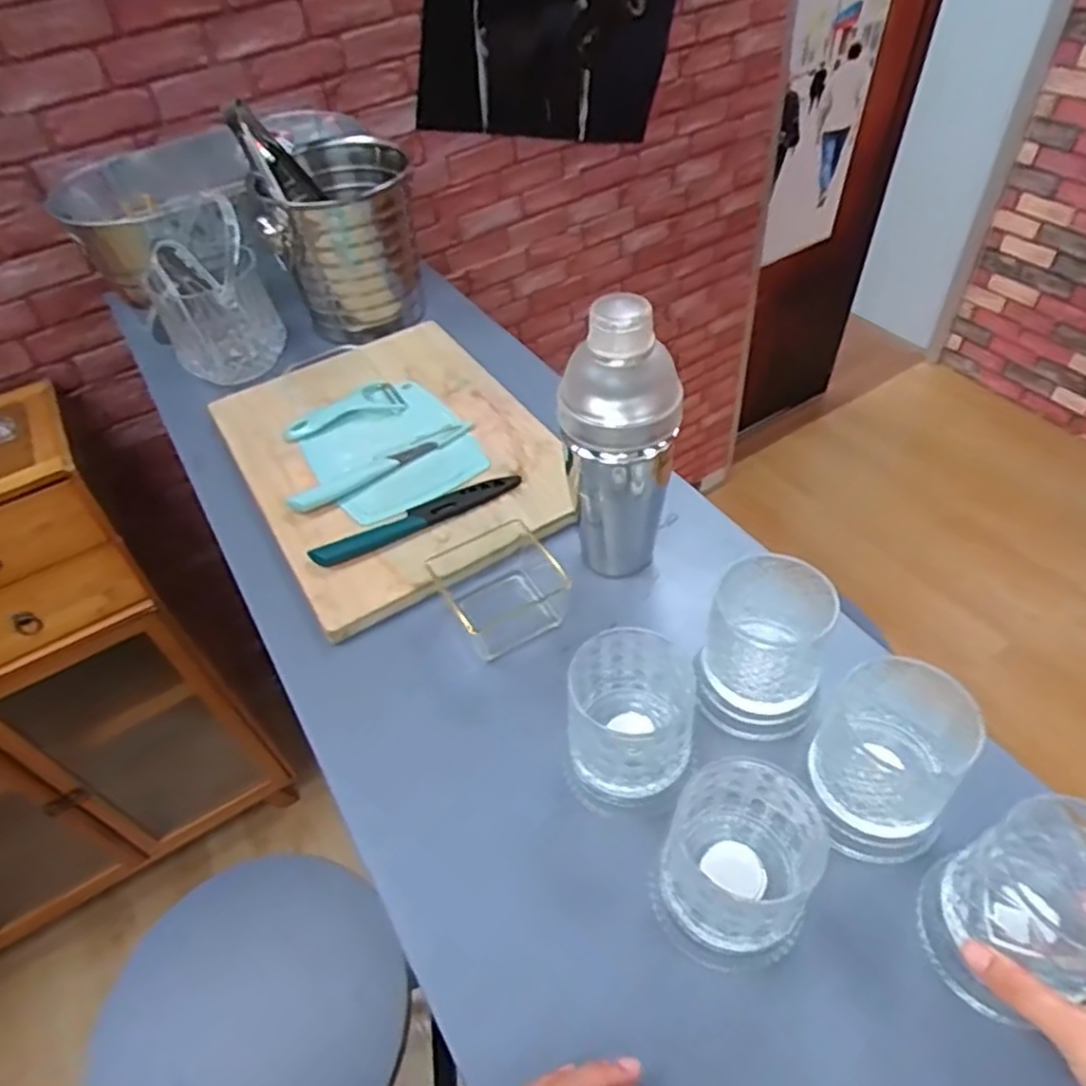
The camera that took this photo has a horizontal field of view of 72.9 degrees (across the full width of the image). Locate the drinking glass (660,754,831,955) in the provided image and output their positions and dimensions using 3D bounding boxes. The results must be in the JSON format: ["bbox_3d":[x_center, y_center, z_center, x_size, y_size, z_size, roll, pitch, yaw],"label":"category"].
[{"bbox_3d":[0.110,0.185,0.420,0.088,0.094,0.083,-36,54,-24],"label":"drinking glass"}]

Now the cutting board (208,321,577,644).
[{"bbox_3d":[-0.147,-0.095,0.719,0.273,0.029,0.359,-26,51,-17],"label":"cutting board"}]

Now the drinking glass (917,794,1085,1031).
[{"bbox_3d":[0.257,0.189,0.385,0.090,0.092,0.078,-24,50,-15],"label":"drinking glass"}]

